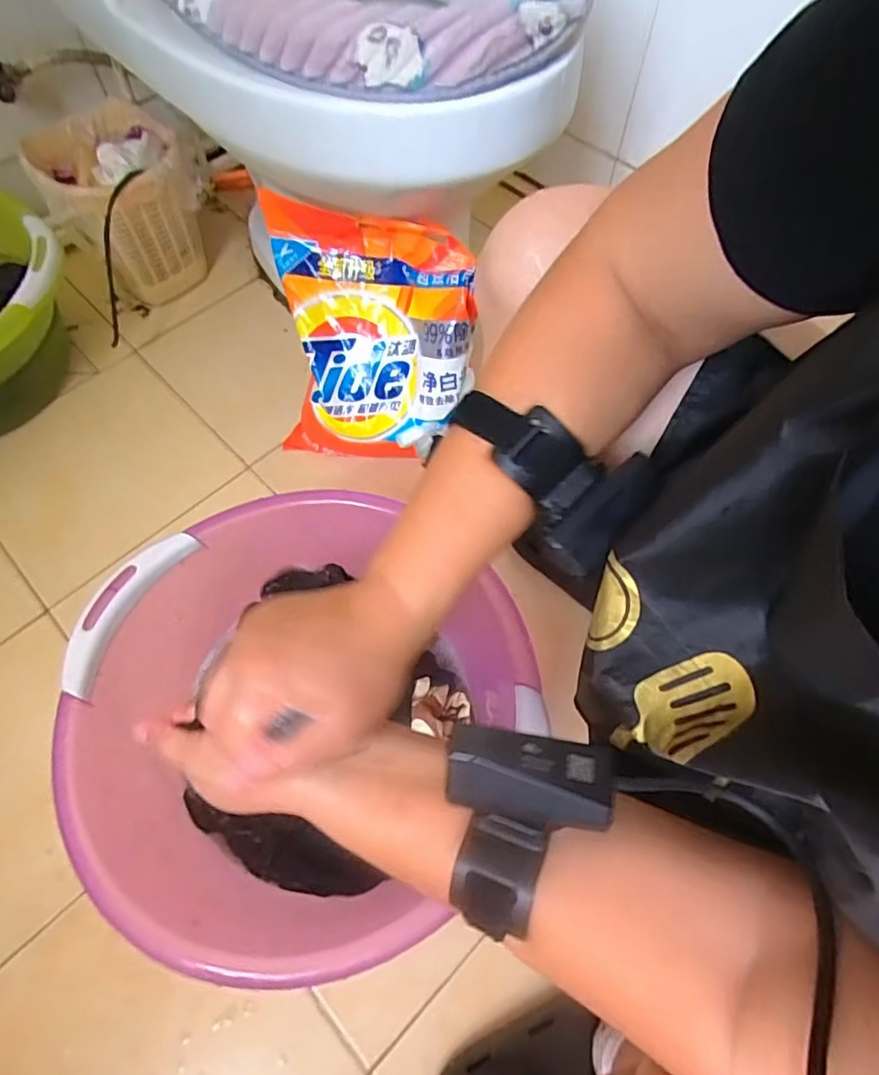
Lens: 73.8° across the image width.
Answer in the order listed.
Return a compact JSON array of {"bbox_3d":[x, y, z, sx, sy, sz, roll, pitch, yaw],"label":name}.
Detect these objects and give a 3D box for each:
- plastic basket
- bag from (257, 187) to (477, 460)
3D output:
[{"bbox_3d":[-0.473,-0.491,0.900,0.181,0.220,0.199,-32,69,-14],"label":"plastic basket"},{"bbox_3d":[-0.082,-0.232,0.708,0.264,0.291,0.068,12,23,15],"label":"bag"}]

